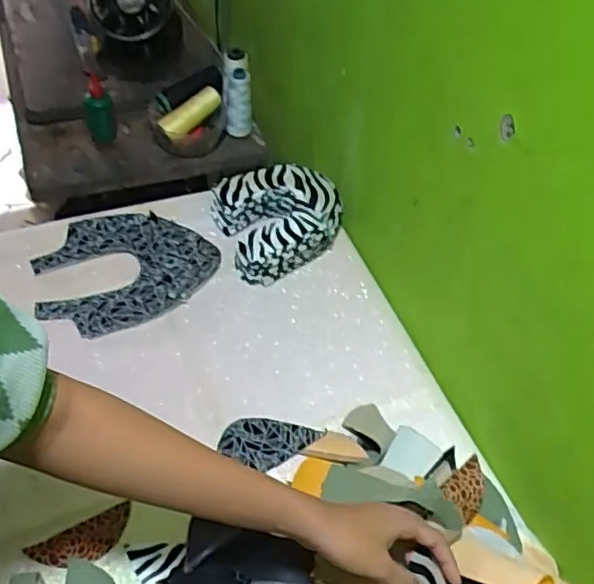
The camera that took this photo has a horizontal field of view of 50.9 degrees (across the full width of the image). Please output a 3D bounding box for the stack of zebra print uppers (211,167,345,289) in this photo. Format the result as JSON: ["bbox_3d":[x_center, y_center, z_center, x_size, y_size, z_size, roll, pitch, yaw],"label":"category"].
[{"bbox_3d":[-0.025,-0.103,0.893,0.160,0.096,0.154,-15,53,-18],"label":"stack of zebra print uppers"}]

